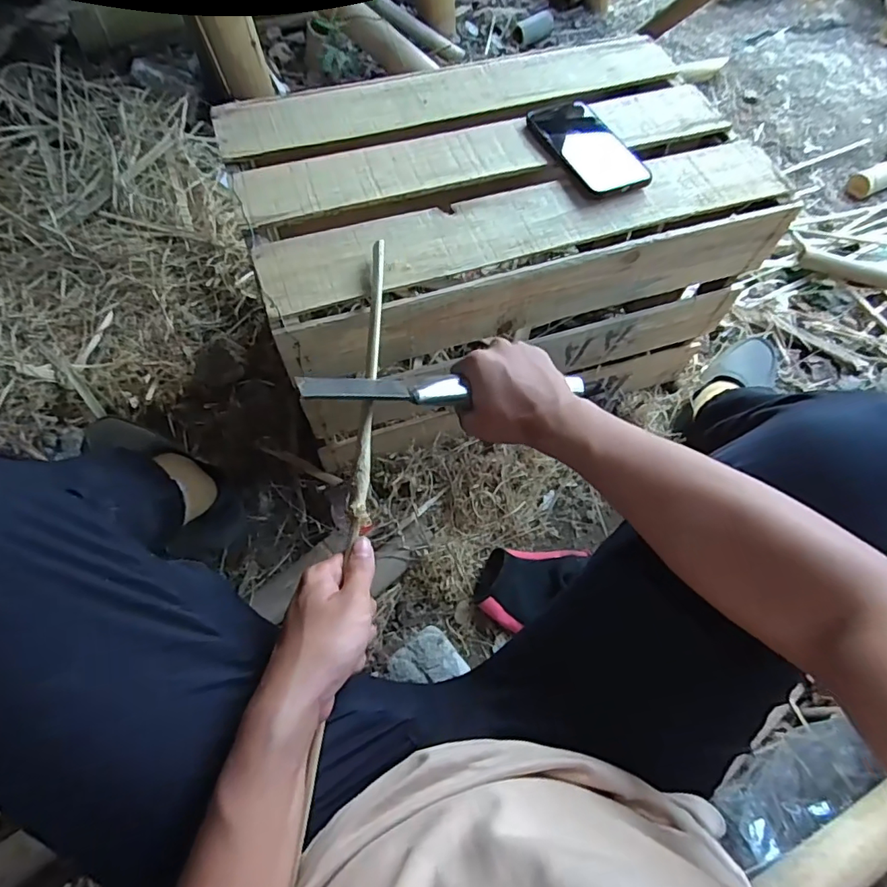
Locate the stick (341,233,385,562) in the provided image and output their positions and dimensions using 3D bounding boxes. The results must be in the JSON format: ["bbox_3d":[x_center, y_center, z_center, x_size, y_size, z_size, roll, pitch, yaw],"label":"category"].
[{"bbox_3d":[-0.064,-0.059,0.457,0.014,0.015,0.278,2,69,-2],"label":"stick"}]

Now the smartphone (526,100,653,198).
[{"bbox_3d":[0.161,-0.344,0.600,0.081,0.015,0.170,-22,63,-11],"label":"smartphone"}]

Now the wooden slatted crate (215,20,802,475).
[{"bbox_3d":[0.060,-0.249,0.719,0.581,0.309,0.399,-20,62,-10],"label":"wooden slatted crate"}]

